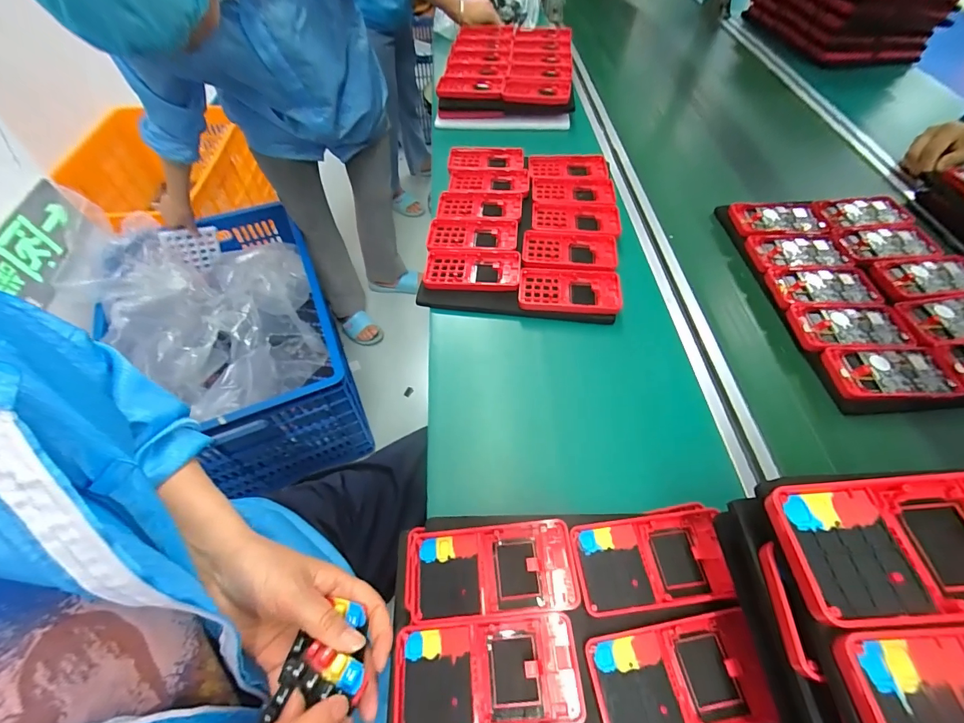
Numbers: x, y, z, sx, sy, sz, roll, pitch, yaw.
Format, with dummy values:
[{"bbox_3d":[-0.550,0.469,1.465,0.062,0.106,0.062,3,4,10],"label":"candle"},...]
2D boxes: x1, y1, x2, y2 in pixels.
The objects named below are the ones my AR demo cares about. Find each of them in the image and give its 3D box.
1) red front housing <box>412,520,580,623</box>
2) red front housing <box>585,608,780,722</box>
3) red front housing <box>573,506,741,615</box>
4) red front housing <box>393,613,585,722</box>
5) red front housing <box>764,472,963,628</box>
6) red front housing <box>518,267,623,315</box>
[{"bbox_3d":[0.008,0.158,0.313,0.120,0.015,0.062,-3,55,-2],"label":"red front housing"},{"bbox_3d":[0.134,0.210,0.275,0.118,0.010,0.061,-8,56,-5],"label":"red front housing"},{"bbox_3d":[0.129,0.151,0.315,0.115,0.011,0.062,-5,55,-3],"label":"red front housing"},{"bbox_3d":[0.003,0.210,0.279,0.122,0.015,0.061,-3,55,-2],"label":"red front housing"},{"bbox_3d":[0.214,0.088,0.201,0.125,0.017,0.062,-2,55,-1],"label":"red front housing"},{"bbox_3d":[0.110,-0.089,0.510,0.126,0.009,0.067,3,53,2],"label":"red front housing"}]

